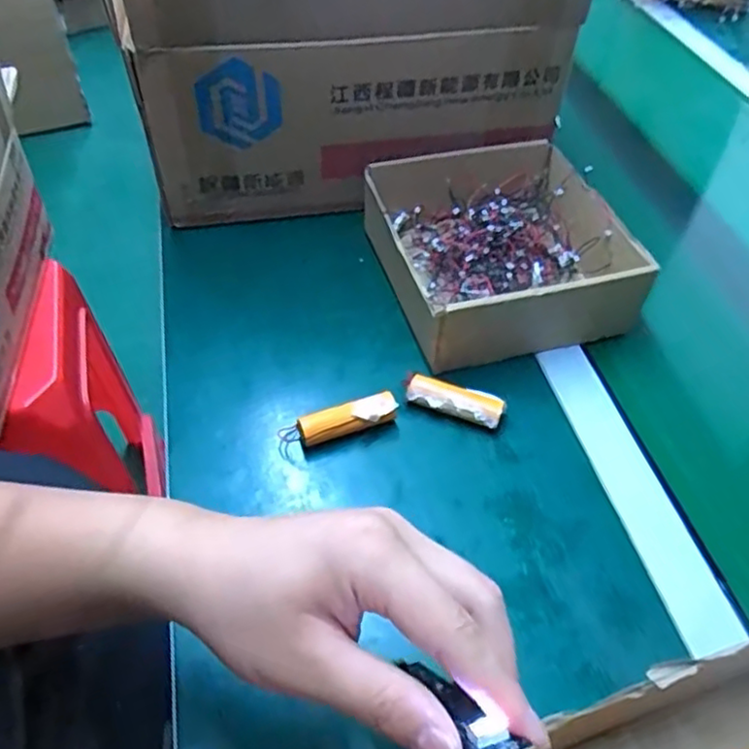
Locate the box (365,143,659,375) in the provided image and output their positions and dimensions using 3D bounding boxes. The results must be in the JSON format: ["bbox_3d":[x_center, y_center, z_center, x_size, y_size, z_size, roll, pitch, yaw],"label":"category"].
[{"bbox_3d":[0.106,-0.110,0.574,0.188,0.071,0.196,-12,50,-12],"label":"box"}]

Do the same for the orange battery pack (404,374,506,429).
[{"bbox_3d":[0.059,0.021,0.491,0.072,0.021,0.020,17,50,13],"label":"orange battery pack"}]

